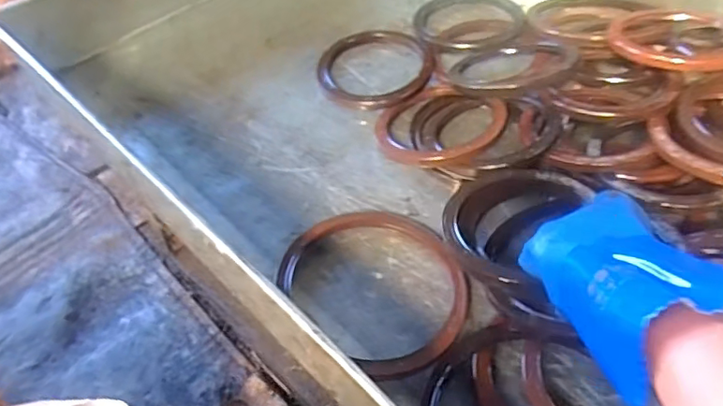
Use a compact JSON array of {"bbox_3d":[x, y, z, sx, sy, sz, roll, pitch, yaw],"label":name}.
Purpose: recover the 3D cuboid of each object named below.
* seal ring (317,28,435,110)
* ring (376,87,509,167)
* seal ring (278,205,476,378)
[{"bbox_3d":[0.025,-0.194,0.765,0.144,0.021,0.164,20,56,16],"label":"seal ring"},{"bbox_3d":[0.089,-0.093,0.675,0.146,0.022,0.131,25,62,33],"label":"ring"},{"bbox_3d":[0.021,0.071,0.563,0.170,0.022,0.190,-32,56,-31],"label":"seal ring"}]

